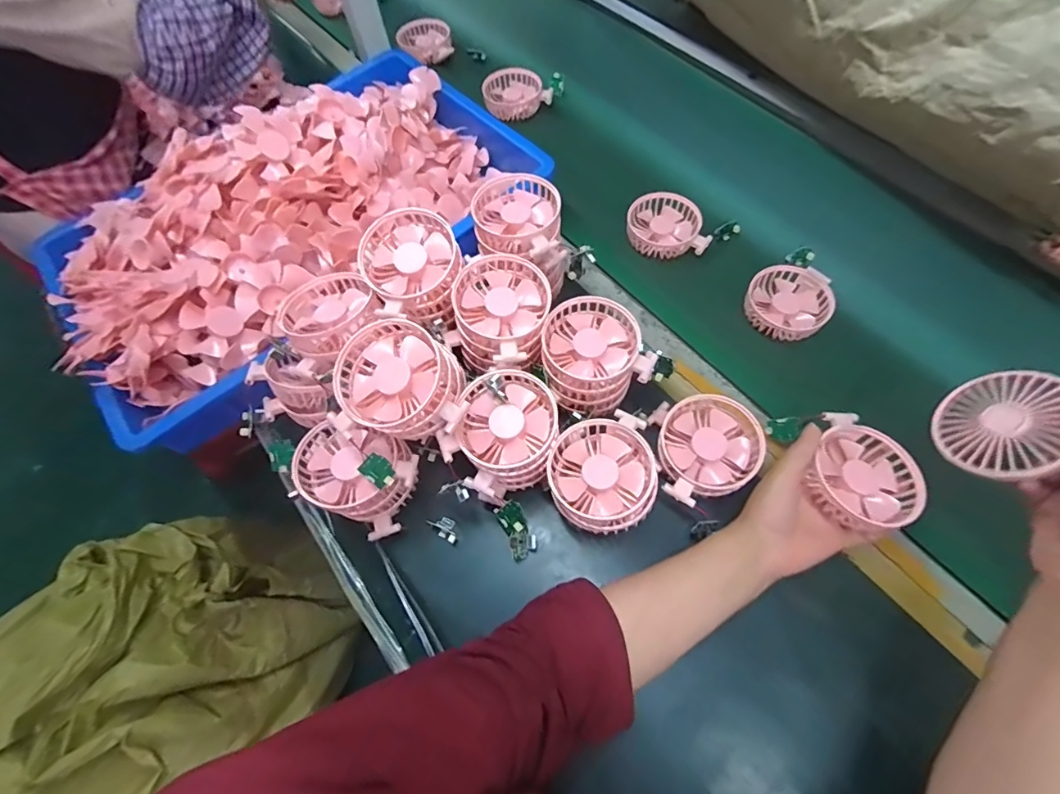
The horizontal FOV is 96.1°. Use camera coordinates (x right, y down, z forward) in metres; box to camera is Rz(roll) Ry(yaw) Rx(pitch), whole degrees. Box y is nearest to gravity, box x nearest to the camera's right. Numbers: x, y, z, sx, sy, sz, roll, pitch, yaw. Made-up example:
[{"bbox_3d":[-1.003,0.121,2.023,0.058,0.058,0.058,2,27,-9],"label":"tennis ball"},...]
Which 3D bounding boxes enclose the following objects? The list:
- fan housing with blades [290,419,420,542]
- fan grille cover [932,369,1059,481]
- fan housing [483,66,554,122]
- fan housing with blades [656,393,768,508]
[{"bbox_3d":[-0.165,0.071,0.457,0.109,0.080,0.088,30,69,17],"label":"fan housing with blades"},{"bbox_3d":[0.361,0.018,0.364,0.009,0.082,0.087,30,87,-25],"label":"fan grille cover"},{"bbox_3d":[-0.028,-0.478,0.746,0.088,0.031,0.097,-31,66,-12],"label":"fan housing"},{"bbox_3d":[0.169,0.048,0.448,0.088,0.031,0.100,-1,63,2],"label":"fan housing with blades"}]

